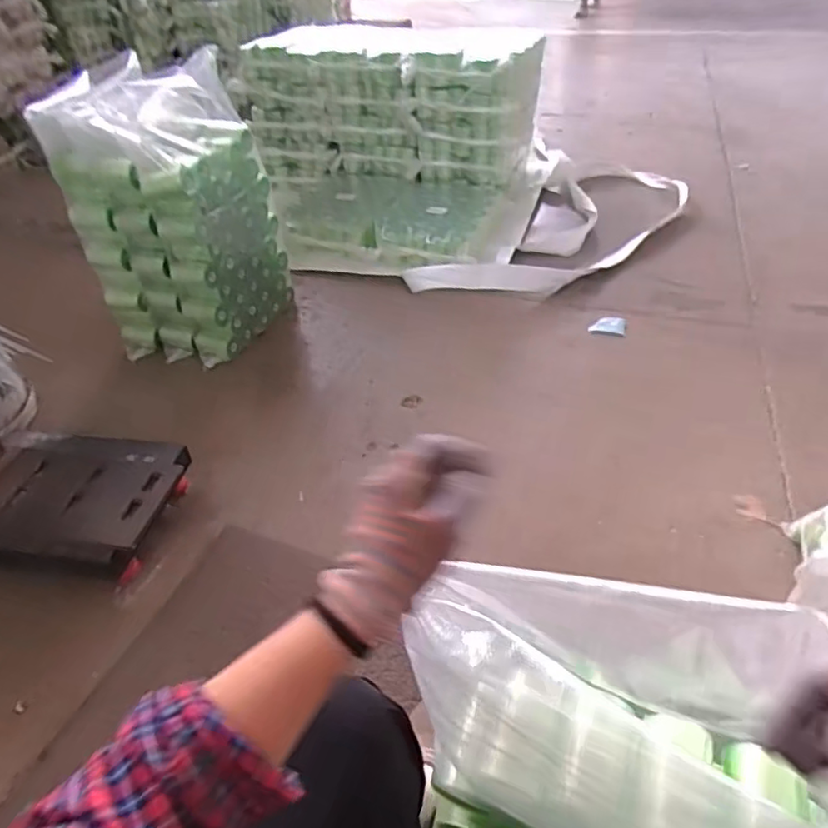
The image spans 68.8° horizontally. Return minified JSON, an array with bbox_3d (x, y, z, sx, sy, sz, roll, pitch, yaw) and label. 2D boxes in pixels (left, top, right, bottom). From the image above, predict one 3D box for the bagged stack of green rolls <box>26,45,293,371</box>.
[{"bbox_3d":[-0.655,-0.530,1.665,0.373,0.733,0.460,11,43,16],"label":"bagged stack of green rolls"}]

